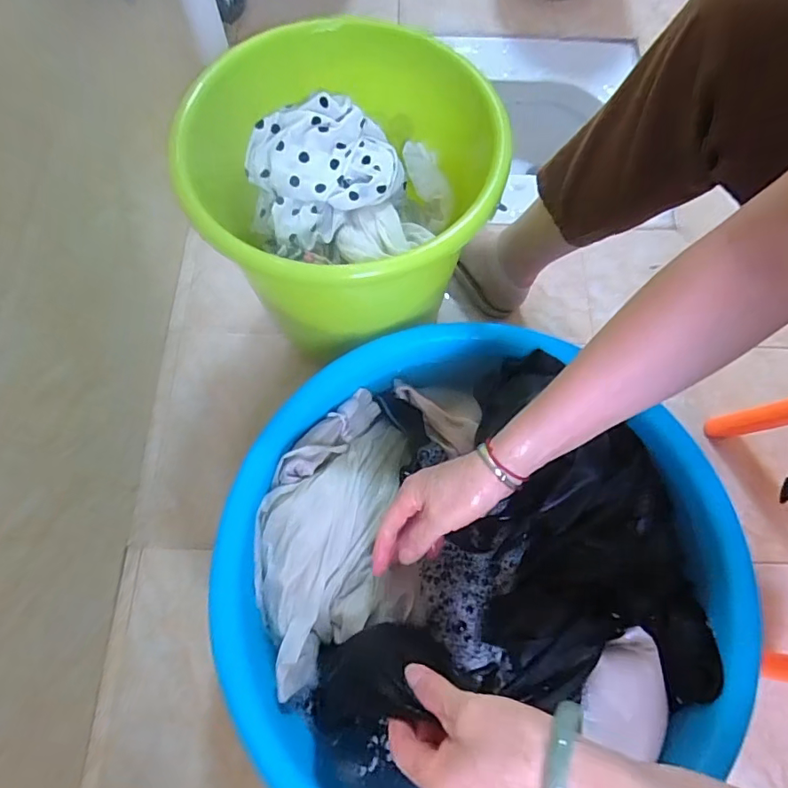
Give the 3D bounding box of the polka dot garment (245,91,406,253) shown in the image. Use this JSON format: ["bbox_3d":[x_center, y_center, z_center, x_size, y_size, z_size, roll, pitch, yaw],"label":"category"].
[{"bbox_3d":[-0.080,-0.259,0.600,0.169,0.091,0.157,-37,75,-12],"label":"polka dot garment"}]

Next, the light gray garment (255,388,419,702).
[{"bbox_3d":[-0.059,0.133,0.506,0.150,0.056,0.269,-3,71,-1],"label":"light gray garment"}]

